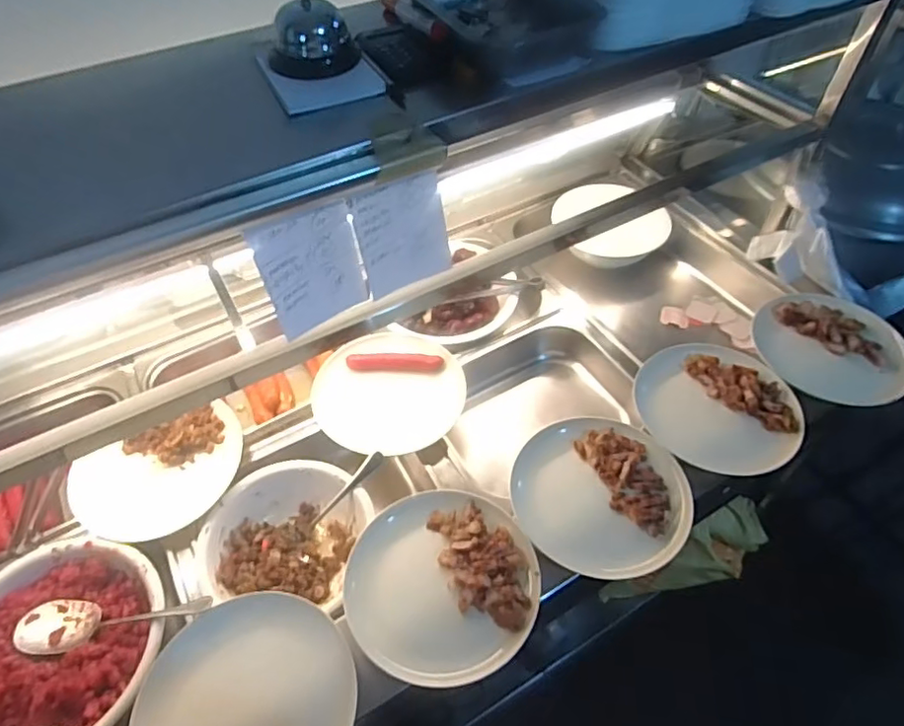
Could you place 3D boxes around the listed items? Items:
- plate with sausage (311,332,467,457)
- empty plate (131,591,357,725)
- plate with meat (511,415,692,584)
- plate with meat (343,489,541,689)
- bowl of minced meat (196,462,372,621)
[{"bbox_3d":[-0.093,0.041,0.893,0.219,0.024,0.205,-1,51,1],"label":"plate with sausage"},{"bbox_3d":[-0.214,0.359,0.622,0.221,0.044,0.219,-1,51,1],"label":"empty plate"},{"bbox_3d":[0.190,0.163,0.778,0.210,0.055,0.212,-1,51,1],"label":"plate with meat"},{"bbox_3d":[-0.012,0.256,0.695,0.213,0.035,0.218,-1,51,1],"label":"plate with meat"},{"bbox_3d":[-0.213,0.228,0.783,0.197,0.066,0.184,-1,51,1],"label":"bowl of minced meat"}]

